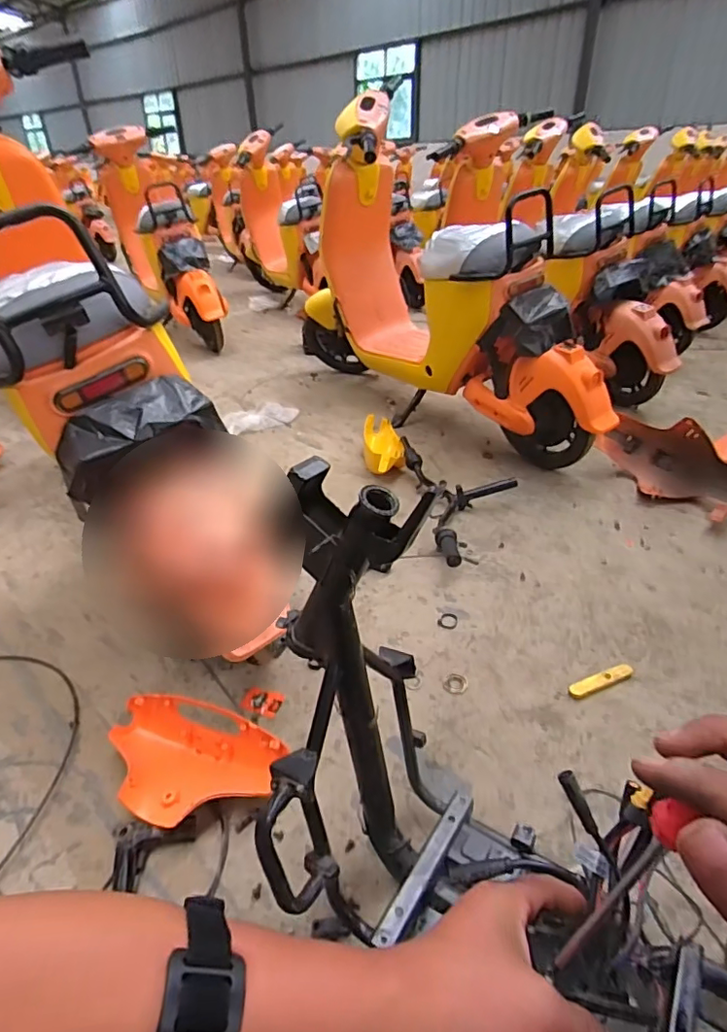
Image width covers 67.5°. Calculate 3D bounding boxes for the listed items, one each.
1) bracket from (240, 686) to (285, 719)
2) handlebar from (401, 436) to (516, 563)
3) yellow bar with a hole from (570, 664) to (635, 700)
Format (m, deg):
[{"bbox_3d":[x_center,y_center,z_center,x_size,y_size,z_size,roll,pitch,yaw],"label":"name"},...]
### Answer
[{"bbox_3d":[-0.186,0.346,1.010,0.074,0.009,0.049,10,35,18],"label":"bracket"},{"bbox_3d":[0.287,-0.061,1.545,0.264,0.091,0.610,-6,33,-6],"label":"handlebar"},{"bbox_3d":[0.457,0.316,1.046,0.148,0.014,0.034,-14,35,-19],"label":"yellow bar with a hole"}]

